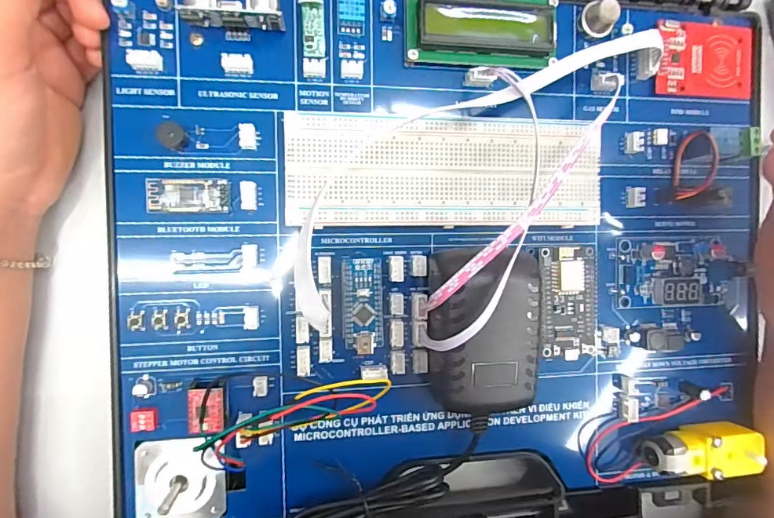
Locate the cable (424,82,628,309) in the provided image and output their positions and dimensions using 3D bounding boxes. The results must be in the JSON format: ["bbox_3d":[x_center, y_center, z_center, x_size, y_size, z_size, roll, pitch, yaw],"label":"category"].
[{"bbox_3d":[0.064,-0.029,0.212,0.007,0.048,0.137,42,85,-8],"label":"cable"}]

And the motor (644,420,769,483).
[{"bbox_3d":[0.172,0.107,0.243,0.060,0.026,0.021,0,91,-9],"label":"motor"}]

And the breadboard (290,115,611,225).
[{"bbox_3d":[0.032,-0.044,0.226,0.162,0.011,0.053,-1,91,-9],"label":"breadboard"}]

